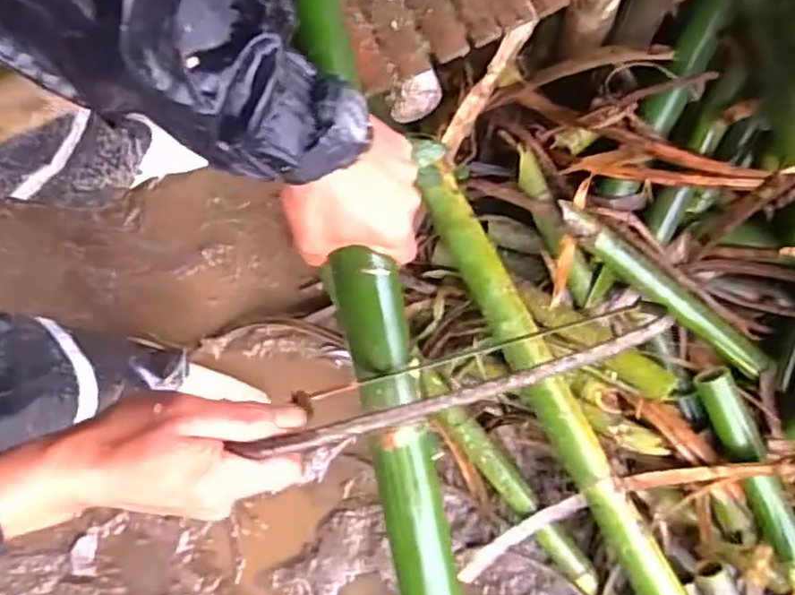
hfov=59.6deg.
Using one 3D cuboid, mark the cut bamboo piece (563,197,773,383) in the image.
[{"bbox_3d":[0.350,-0.008,0.914,0.350,0.040,0.039,37,80,-7],"label":"cut bamboo piece"}]

